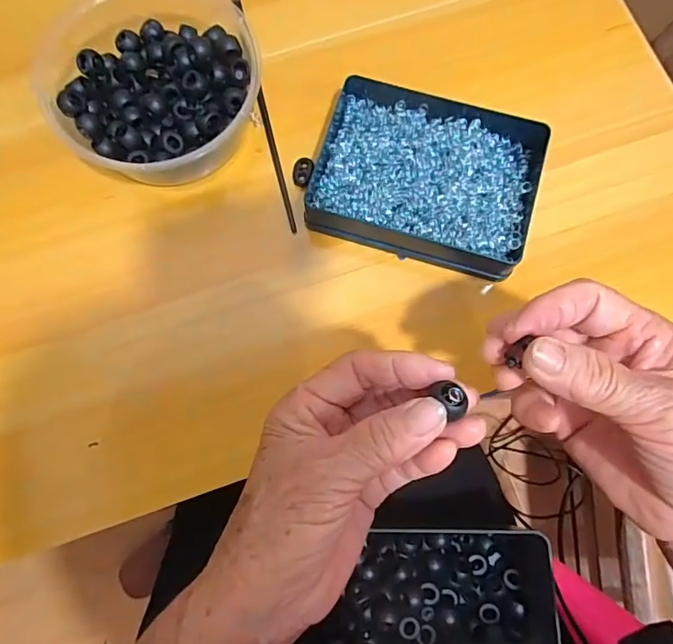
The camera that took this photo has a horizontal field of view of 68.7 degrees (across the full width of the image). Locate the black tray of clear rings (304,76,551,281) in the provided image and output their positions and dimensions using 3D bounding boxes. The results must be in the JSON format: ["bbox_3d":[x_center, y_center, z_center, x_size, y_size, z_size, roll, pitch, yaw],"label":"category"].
[{"bbox_3d":[0.064,-0.103,0.346,0.148,0.026,0.119,16,78,3],"label":"black tray of clear rings"}]

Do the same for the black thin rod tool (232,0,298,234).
[{"bbox_3d":[-0.059,-0.178,0.376,0.007,0.007,0.239,-14,77,-3],"label":"black thin rod tool"}]

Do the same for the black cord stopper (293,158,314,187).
[{"bbox_3d":[-0.024,-0.109,0.357,0.014,0.004,0.023,14,78,2],"label":"black cord stopper"}]

